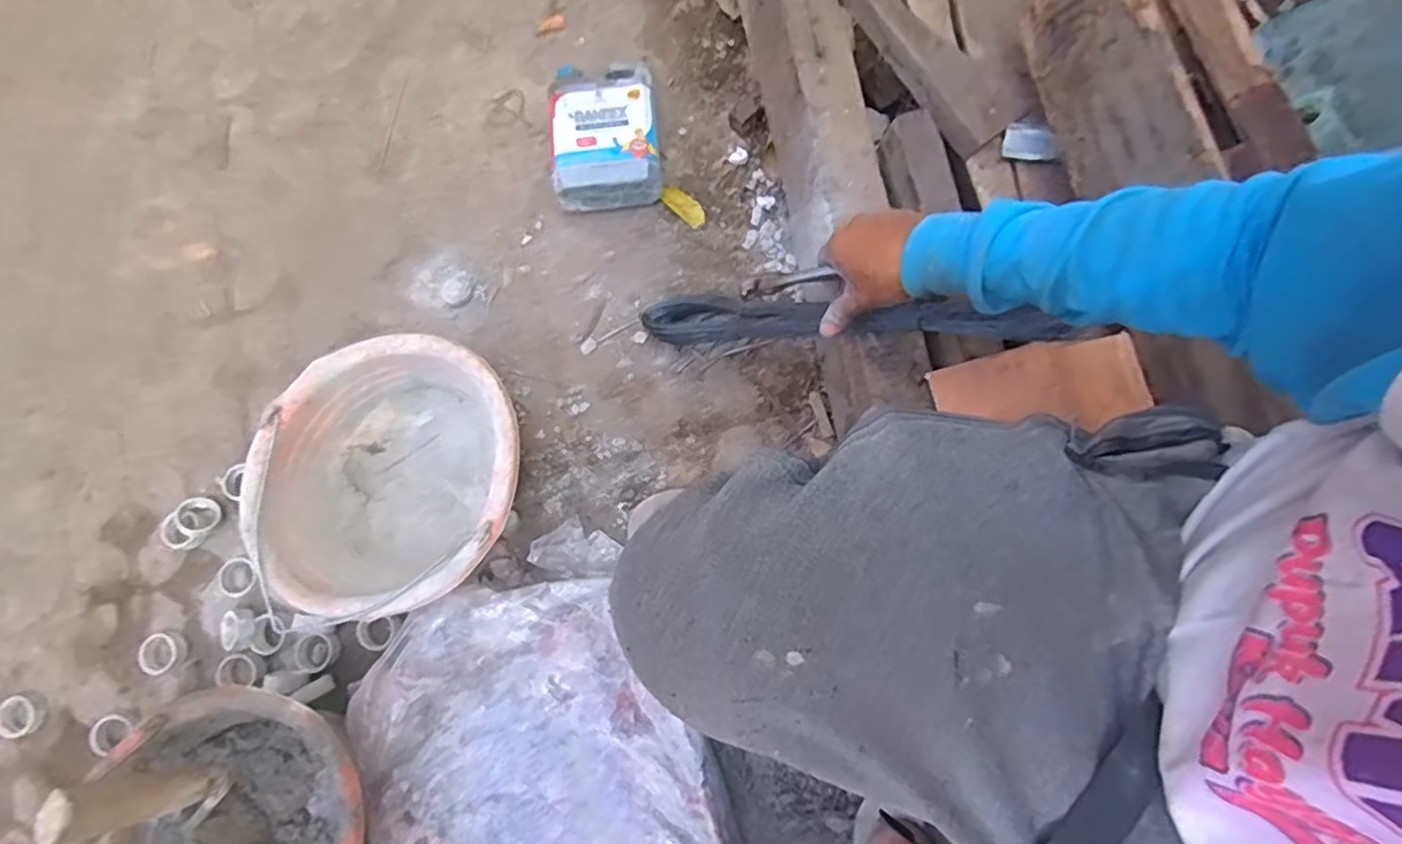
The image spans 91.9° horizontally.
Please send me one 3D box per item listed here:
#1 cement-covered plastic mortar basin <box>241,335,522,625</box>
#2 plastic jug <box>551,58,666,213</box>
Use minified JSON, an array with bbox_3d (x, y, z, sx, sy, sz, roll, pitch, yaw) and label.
[{"bbox_3d":[-0.292,0.058,0.683,0.238,0.137,0.243,0,80,0],"label":"cement-covered plastic mortar basin"},{"bbox_3d":[-0.115,-0.339,0.809,0.121,0.069,0.166,-6,80,-1],"label":"plastic jug"}]

